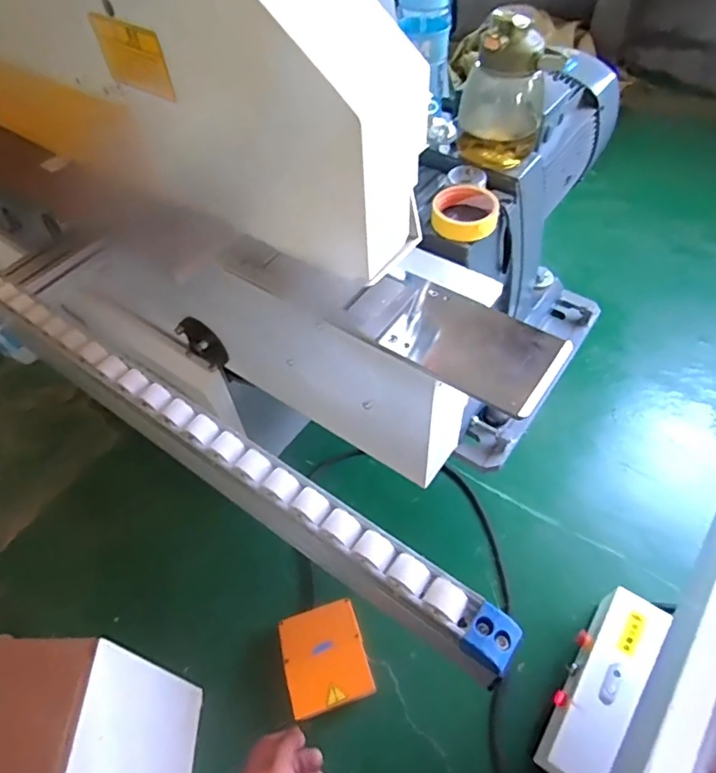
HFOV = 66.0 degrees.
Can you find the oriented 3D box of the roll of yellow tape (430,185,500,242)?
[{"bbox_3d":[0.150,-0.244,0.776,0.092,0.032,0.088,-2,54,3],"label":"roll of yellow tape"}]

